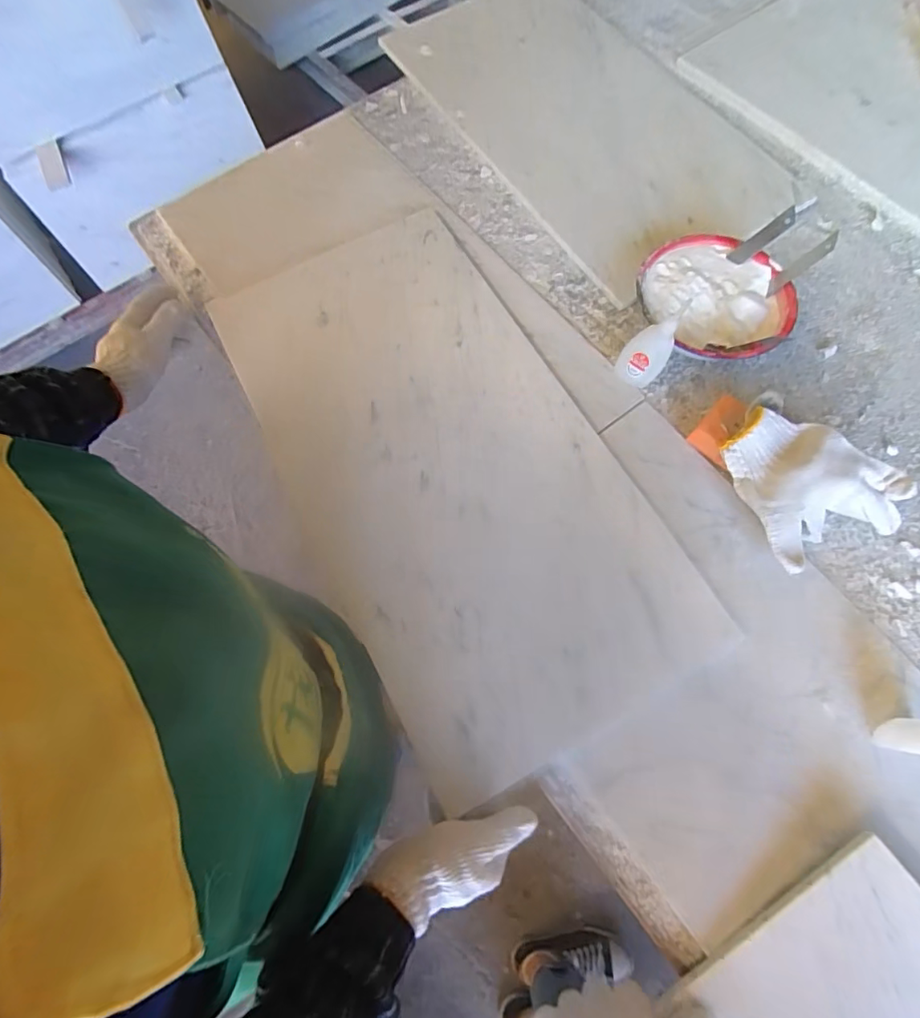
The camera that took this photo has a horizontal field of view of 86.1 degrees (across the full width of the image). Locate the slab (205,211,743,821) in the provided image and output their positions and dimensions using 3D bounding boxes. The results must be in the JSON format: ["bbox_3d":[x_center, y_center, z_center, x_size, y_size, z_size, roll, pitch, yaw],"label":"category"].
[{"bbox_3d":[-0.022,-0.055,0.501,0.306,0.028,0.597,-29,73,-9],"label":"slab"}]

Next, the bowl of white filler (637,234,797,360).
[{"bbox_3d":[0.278,-0.228,0.544,0.160,0.066,0.159,0,71,1],"label":"bowl of white filler"}]

